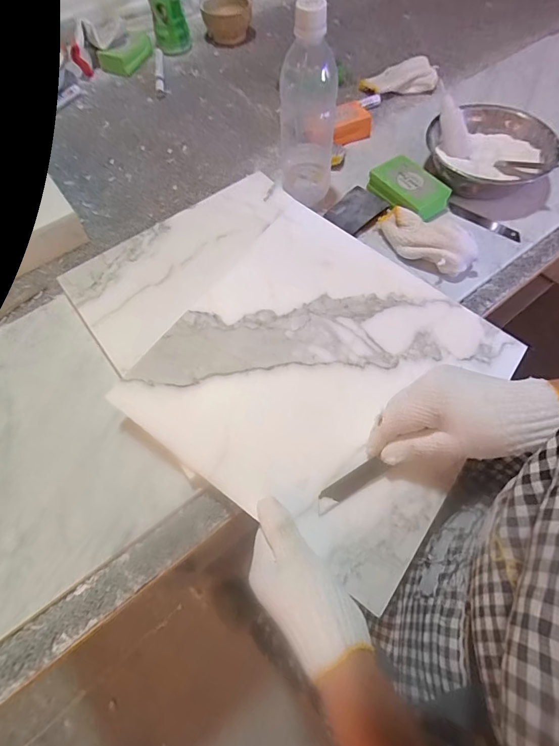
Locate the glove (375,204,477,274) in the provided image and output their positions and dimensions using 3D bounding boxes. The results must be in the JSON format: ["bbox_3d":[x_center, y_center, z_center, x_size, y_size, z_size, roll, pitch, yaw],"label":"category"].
[{"bbox_3d":[0.176,-0.163,0.472,0.122,0.044,0.053,33,70,18],"label":"glove"}]

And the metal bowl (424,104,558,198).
[{"bbox_3d":[0.280,-0.298,0.537,0.153,0.053,0.153,-1,63,3],"label":"metal bowl"}]

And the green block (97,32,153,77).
[{"bbox_3d":[-0.293,-0.610,0.743,0.076,0.036,0.109,14,65,10],"label":"green block"}]

